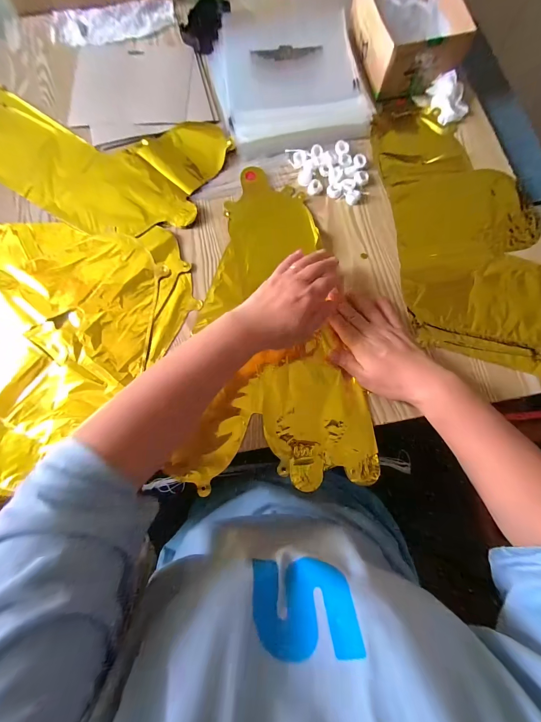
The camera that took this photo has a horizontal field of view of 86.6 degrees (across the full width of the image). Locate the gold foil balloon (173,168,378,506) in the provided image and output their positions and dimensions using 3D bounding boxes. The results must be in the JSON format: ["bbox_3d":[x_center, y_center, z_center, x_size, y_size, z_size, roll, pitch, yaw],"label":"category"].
[{"bbox_3d":[-0.010,-0.060,0.379,0.223,0.017,0.426,-7,77,0],"label":"gold foil balloon"}]

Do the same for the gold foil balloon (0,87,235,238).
[{"bbox_3d":[-0.297,-0.320,0.449,0.426,0.009,0.216,20,78,6],"label":"gold foil balloon"}]

